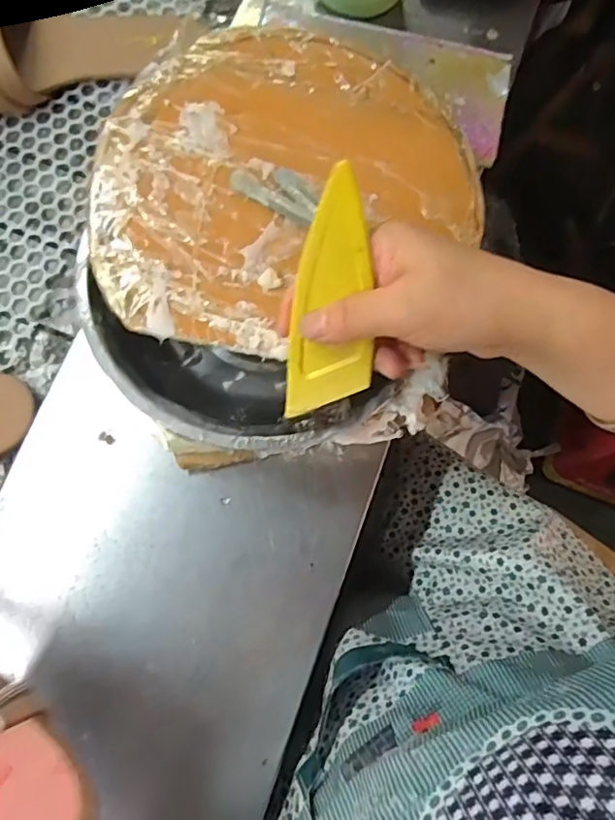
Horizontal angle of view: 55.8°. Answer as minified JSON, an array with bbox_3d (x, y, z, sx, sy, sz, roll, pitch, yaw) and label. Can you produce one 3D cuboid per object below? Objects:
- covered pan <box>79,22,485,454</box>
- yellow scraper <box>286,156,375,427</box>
[{"bbox_3d":[-0.022,-0.115,0.392,0.244,0.064,0.280,30,77,6],"label":"covered pan"},{"bbox_3d":[0.015,-0.055,0.304,0.044,0.010,0.133,6,118,0],"label":"yellow scraper"}]

